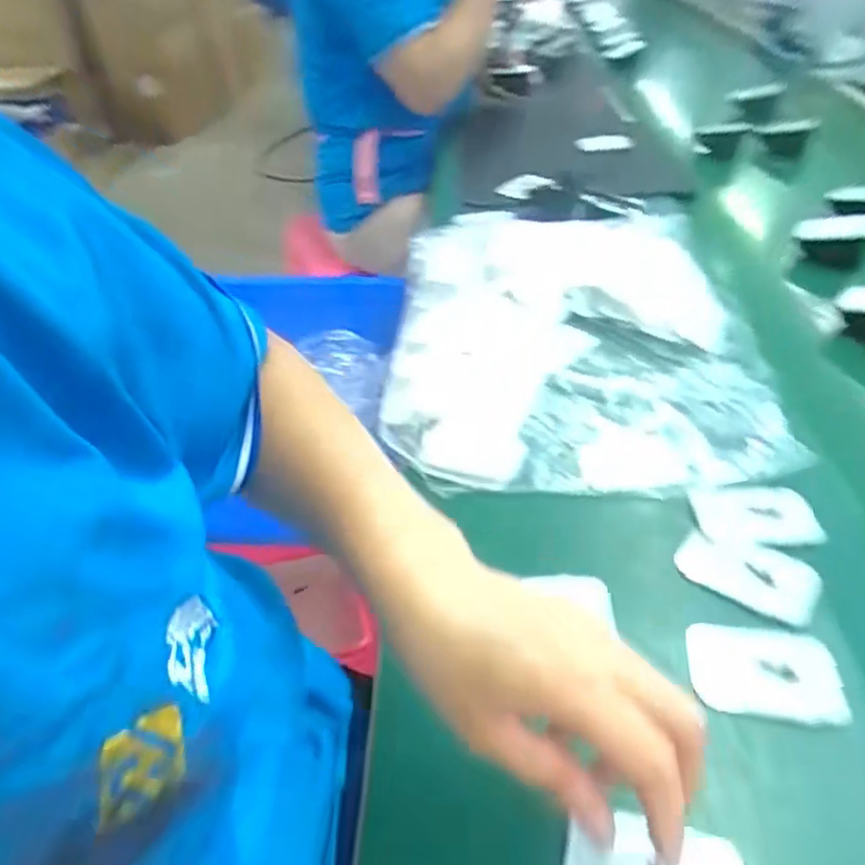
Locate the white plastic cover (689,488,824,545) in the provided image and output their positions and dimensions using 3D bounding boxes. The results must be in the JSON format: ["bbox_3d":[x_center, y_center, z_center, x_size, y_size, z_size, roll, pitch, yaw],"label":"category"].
[{"bbox_3d":[0.203,0.050,0.407,0.068,0.007,0.044,3,42,8],"label":"white plastic cover"}]

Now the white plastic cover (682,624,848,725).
[{"bbox_3d":[0.171,0.124,0.334,0.072,0.006,0.049,3,42,8],"label":"white plastic cover"}]

